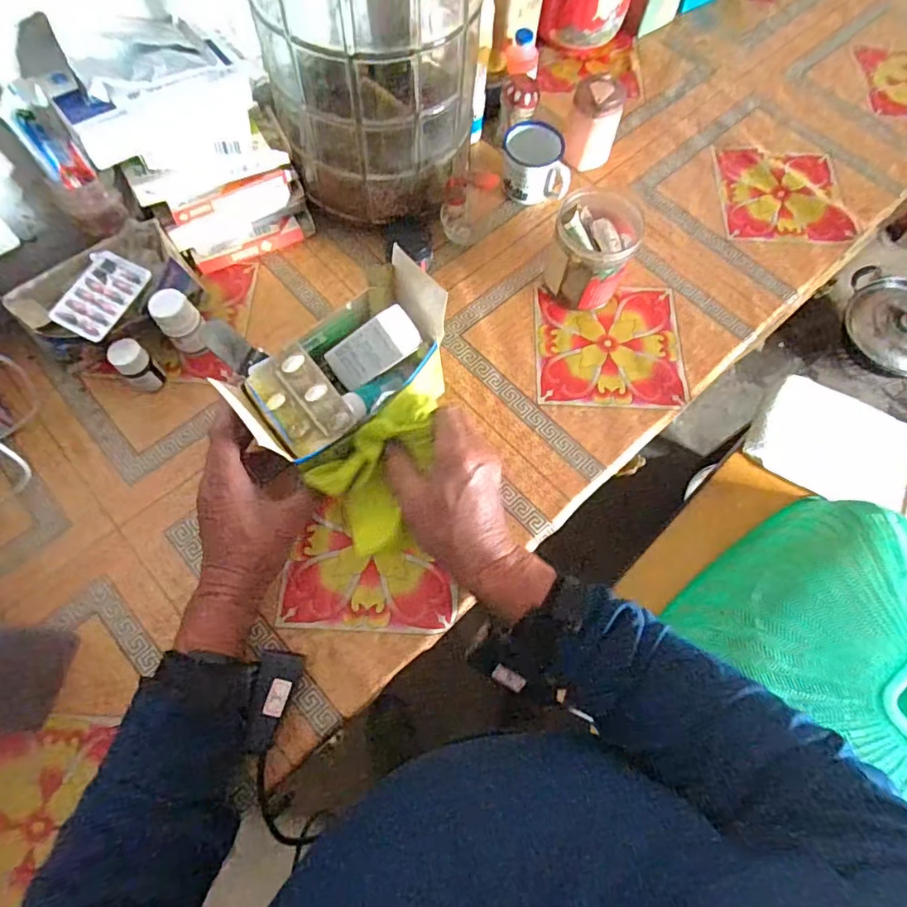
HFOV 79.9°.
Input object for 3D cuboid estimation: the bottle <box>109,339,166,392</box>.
[{"bbox_3d":[-0.304,-0.084,0.524,0.033,0.051,0.029,42,74,13],"label":"bottle"}]

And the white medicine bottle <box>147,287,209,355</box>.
[{"bbox_3d":[-0.264,-0.127,0.531,0.037,0.065,0.038,1,70,-3],"label":"white medicine bottle"}]

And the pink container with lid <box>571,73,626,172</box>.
[{"bbox_3d":[0.164,-0.389,0.637,0.054,0.086,0.052,-19,71,-8],"label":"pink container with lid"}]

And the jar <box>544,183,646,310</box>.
[{"bbox_3d":[0.145,-0.214,0.570,0.087,0.086,0.099,12,69,3],"label":"jar"}]

